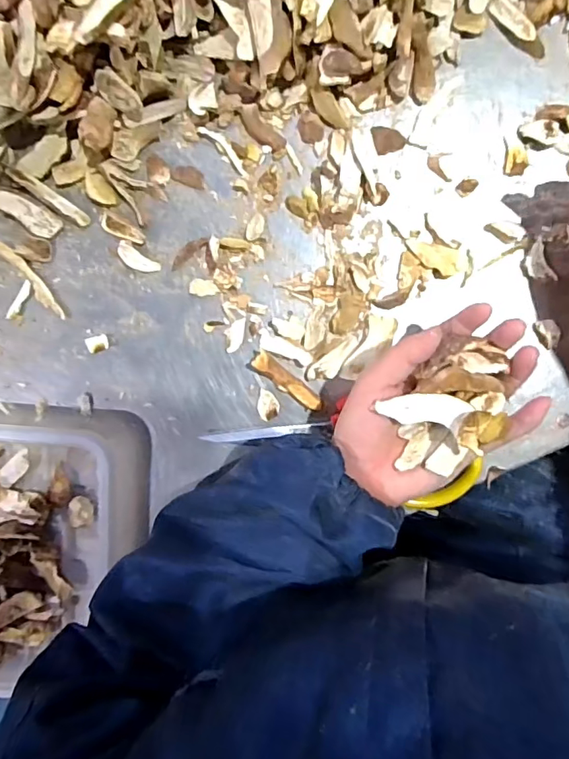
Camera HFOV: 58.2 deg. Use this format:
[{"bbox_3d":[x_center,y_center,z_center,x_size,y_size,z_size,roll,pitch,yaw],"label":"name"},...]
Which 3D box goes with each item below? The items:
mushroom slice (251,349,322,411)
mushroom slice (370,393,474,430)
[{"bbox_3d":[0.003,0.002,0.370,0.058,0.012,0.014,39,96,-4],"label":"mushroom slice"},{"bbox_3d":[0.083,0.018,0.301,0.052,0.005,0.018,-2,99,4],"label":"mushroom slice"}]

